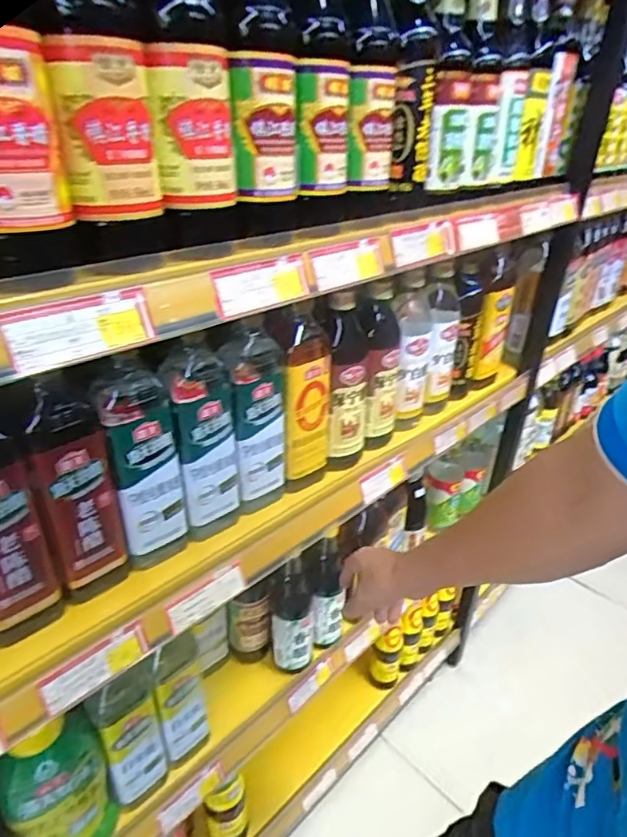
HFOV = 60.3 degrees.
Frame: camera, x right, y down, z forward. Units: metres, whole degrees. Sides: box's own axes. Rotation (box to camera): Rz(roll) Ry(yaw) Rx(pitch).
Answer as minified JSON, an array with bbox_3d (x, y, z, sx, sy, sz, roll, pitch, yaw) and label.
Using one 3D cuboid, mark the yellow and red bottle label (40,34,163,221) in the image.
[{"bbox_3d":[-0.128,-0.177,0.336,0.058,0.097,0.017,-14,34,-23],"label":"yellow and red bottle label"}]

